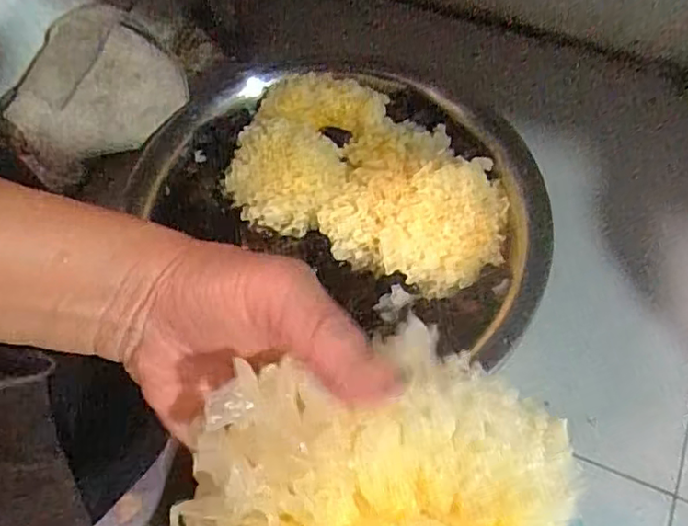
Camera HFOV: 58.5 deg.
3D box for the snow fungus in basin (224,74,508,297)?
[{"bbox_3d":[0.026,-0.084,0.634,0.289,0.061,0.176,26,68,16],"label":"snow fungus in basin"}]

